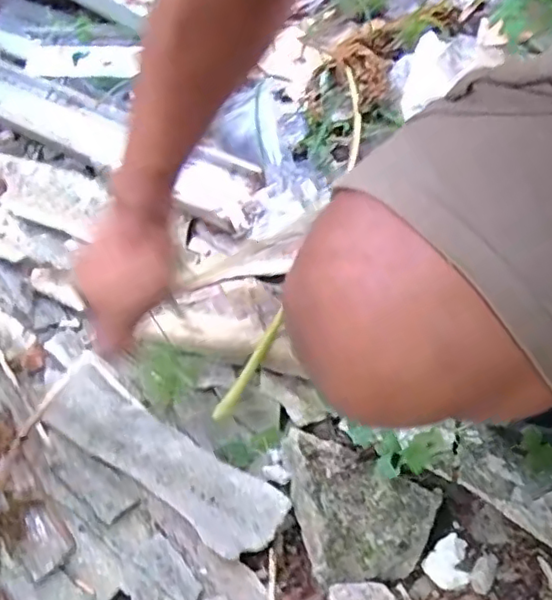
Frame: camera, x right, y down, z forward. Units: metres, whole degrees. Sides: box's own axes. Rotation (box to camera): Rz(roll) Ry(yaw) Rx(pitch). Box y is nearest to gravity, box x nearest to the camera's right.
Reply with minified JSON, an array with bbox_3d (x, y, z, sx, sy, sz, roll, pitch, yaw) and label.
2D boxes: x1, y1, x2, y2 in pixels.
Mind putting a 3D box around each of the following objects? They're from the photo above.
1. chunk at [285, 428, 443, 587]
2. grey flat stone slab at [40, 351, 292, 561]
[{"bbox_3d":[0.061,0.190,0.542,0.143,0.027,0.107,22,63,18],"label":"chunk"},{"bbox_3d":[-0.113,0.149,0.585,0.258,0.023,0.074,30,65,21],"label":"grey flat stone slab"}]

